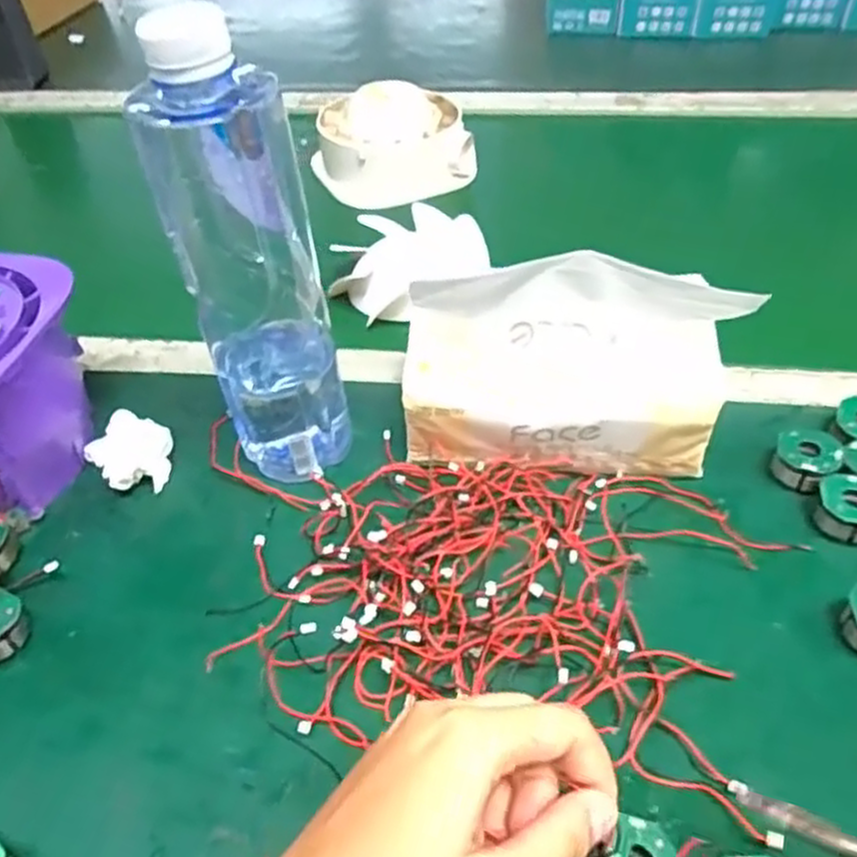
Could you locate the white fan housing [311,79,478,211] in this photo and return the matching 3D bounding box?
[{"bbox_3d":[-0.032,-0.259,0.658,0.138,0.056,0.096,-7,46,-3],"label":"white fan housing"}]

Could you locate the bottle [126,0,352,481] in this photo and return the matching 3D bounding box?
[{"bbox_3d":[-0.082,-0.071,0.351,0.060,0.230,0.063,-16,47,-12],"label":"bottle"}]

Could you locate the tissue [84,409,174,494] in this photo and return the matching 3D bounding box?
[{"bbox_3d":[-0.168,0.014,0.424,0.041,0.021,0.053,-34,53,-26],"label":"tissue"}]

